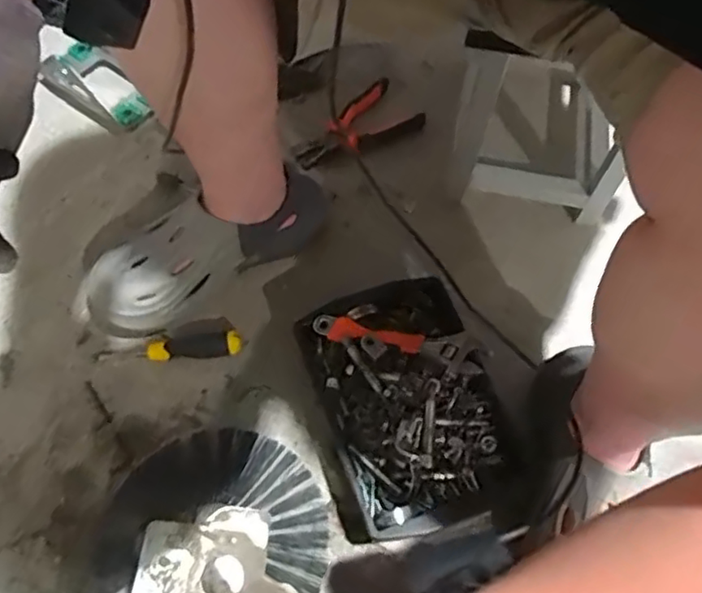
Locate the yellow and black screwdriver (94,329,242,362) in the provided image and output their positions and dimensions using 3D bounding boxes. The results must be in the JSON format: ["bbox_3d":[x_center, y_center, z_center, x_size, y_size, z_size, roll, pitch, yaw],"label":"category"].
[{"bbox_3d":[-0.212,0.057,0.726,0.165,0.023,0.032,-3,62,-4],"label":"yellow and black screwdriver"}]

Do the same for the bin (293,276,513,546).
[{"bbox_3d":[0.056,0.117,0.667,0.181,0.088,0.249,-16,64,-11],"label":"bin"}]

